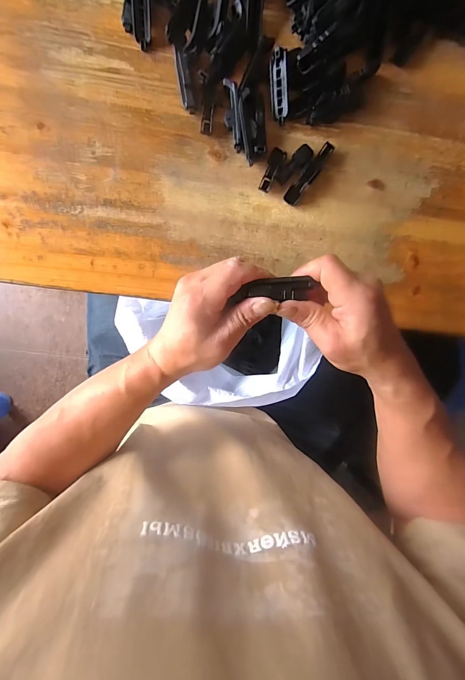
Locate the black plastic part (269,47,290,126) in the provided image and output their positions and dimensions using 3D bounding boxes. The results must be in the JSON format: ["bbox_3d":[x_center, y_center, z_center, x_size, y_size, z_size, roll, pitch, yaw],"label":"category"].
[{"bbox_3d":[0.053,-0.284,0.357,0.019,0.011,0.070,-8,106,-6],"label":"black plastic part"}]

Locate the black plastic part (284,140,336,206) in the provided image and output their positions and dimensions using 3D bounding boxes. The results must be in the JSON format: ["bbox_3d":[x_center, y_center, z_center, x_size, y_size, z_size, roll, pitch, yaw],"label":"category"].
[{"bbox_3d":[0.091,-0.194,0.369,0.017,0.016,0.082,38,87,-5],"label":"black plastic part"}]

